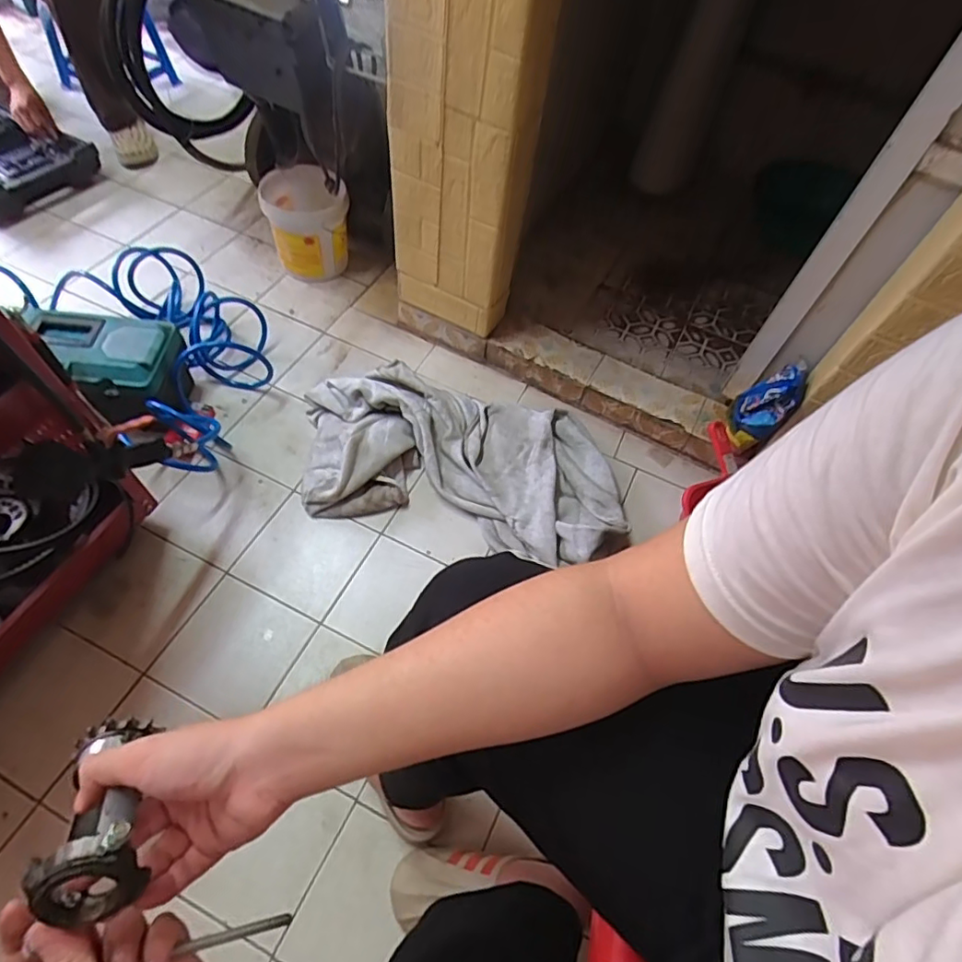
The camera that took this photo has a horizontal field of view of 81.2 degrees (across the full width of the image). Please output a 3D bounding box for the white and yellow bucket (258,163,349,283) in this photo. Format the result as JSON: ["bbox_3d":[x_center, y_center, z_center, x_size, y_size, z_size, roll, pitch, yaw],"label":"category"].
[{"bbox_3d":[-0.423,-0.634,1.379,0.186,0.197,0.199,2,58,-3],"label":"white and yellow bucket"}]

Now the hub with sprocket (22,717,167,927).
[{"bbox_3d":[-0.234,0.199,0.351,0.051,0.045,0.112,-15,39,-13],"label":"hub with sprocket"}]

